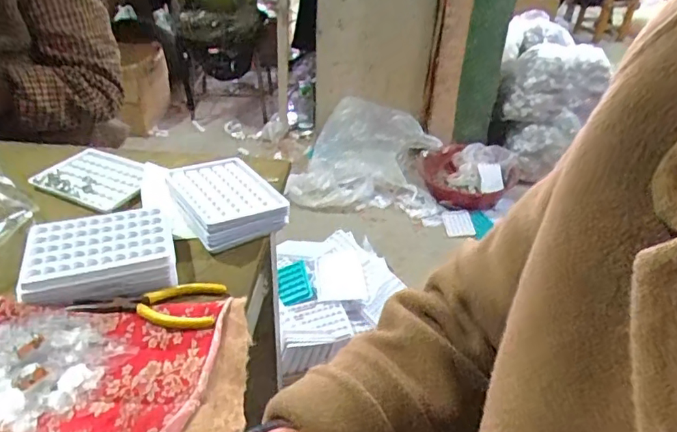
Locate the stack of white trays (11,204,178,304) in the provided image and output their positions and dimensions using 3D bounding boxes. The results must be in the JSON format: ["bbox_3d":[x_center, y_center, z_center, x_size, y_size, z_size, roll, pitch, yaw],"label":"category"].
[{"bbox_3d":[-0.221,0.039,0.487,0.125,0.035,0.096,-12,38,-18],"label":"stack of white trays"}]

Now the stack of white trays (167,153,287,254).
[{"bbox_3d":[-0.125,-0.021,0.574,0.100,0.031,0.126,-22,43,-29],"label":"stack of white trays"}]

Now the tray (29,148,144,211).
[{"bbox_3d":[-0.296,-0.048,0.628,0.132,0.011,0.091,18,39,21],"label":"tray"}]

